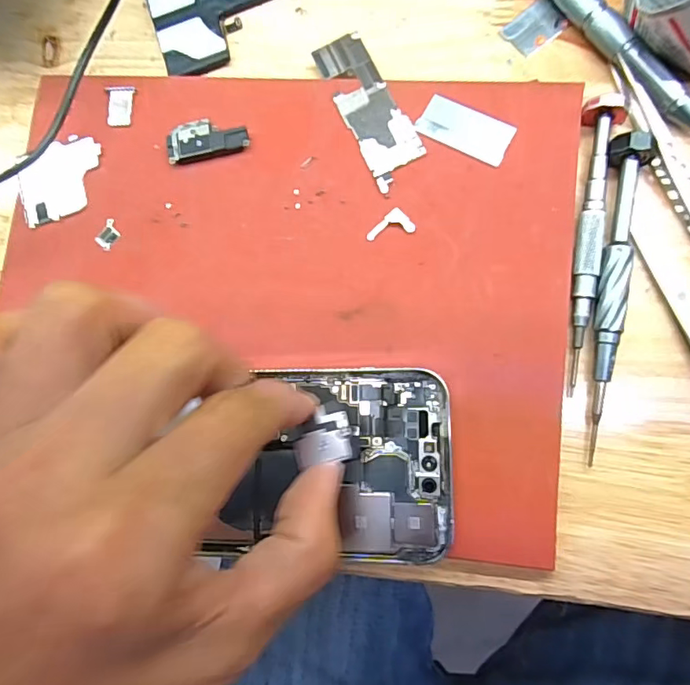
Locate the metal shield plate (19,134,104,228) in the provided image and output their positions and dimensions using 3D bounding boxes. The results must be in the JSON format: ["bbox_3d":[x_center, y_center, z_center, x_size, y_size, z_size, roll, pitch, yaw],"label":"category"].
[{"bbox_3d":[-0.131,-0.075,0.233,0.042,0.004,0.034,-22,82,4],"label":"metal shield plate"}]

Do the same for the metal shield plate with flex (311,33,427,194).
[{"bbox_3d":[0.011,-0.102,0.218,0.024,0.004,0.071,-26,81,4],"label":"metal shield plate with flex"}]

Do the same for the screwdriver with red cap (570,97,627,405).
[{"bbox_3d":[0.096,-0.040,0.198,0.014,0.008,0.115,9,85,8],"label":"screwdriver with red cap"}]

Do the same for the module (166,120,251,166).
[{"bbox_3d":[-0.061,-0.090,0.225,0.035,0.006,0.017,-8,83,6],"label":"module"}]

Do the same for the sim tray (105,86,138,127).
[{"bbox_3d":[-0.104,-0.109,0.233,0.013,0.004,0.019,0,84,7],"label":"sim tray"}]

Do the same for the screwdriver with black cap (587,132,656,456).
[{"bbox_3d":[0.104,-0.019,0.196,0.013,0.011,0.125,9,85,8],"label":"screwdriver with black cap"}]

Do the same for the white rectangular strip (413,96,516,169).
[{"bbox_3d":[0.051,-0.090,0.212,0.038,0.004,0.019,29,88,9],"label":"white rectangular strip"}]

